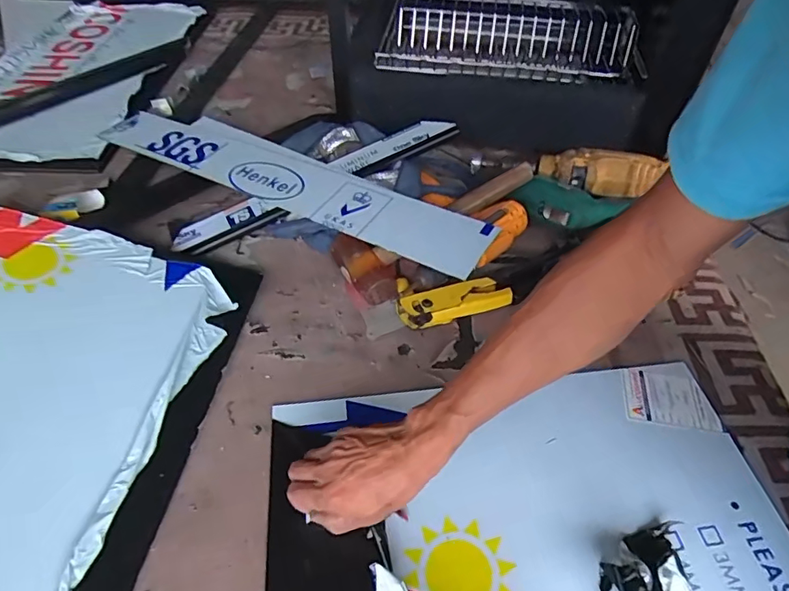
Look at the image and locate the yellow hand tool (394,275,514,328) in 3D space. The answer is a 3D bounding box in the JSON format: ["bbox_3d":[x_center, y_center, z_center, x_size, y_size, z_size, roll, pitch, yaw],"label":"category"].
[{"bbox_3d":[0.072,0.007,0.600,0.133,0.029,0.037,-12,49,-11],"label":"yellow hand tool"}]

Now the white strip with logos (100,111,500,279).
[{"bbox_3d":[-0.171,-0.175,0.709,0.655,0.014,0.111,22,56,23],"label":"white strip with logos"}]

